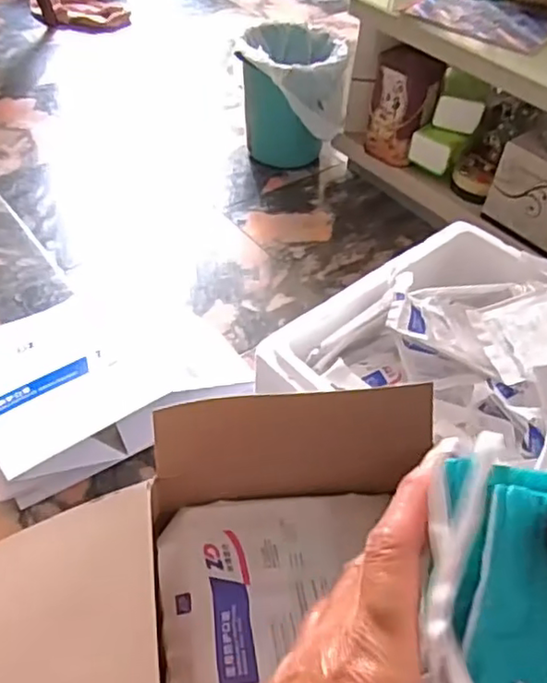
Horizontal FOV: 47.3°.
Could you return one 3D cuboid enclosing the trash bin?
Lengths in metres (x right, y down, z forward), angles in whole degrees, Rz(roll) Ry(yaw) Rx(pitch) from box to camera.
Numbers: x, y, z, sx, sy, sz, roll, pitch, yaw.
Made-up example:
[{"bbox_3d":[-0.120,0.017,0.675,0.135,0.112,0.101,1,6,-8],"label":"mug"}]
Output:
[{"bbox_3d":[0.039,-0.593,1.542,0.242,0.277,0.250,-3,48,-7],"label":"trash bin"}]

